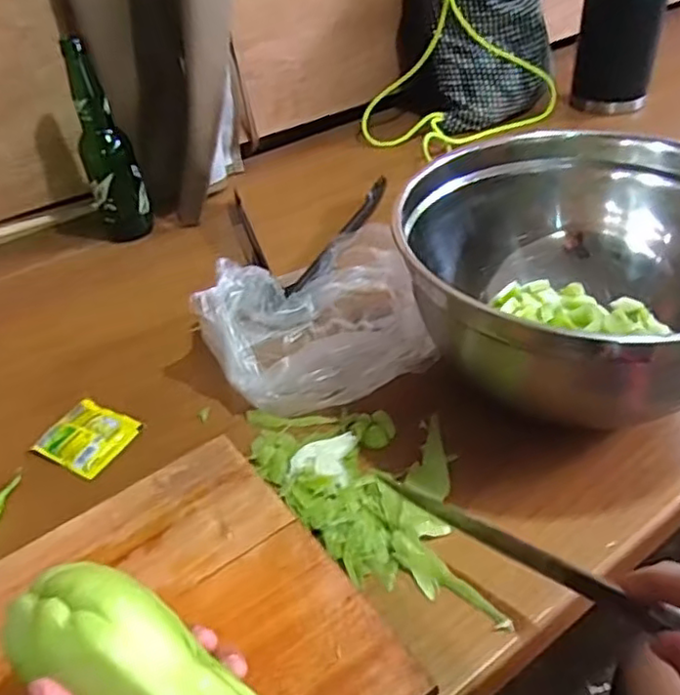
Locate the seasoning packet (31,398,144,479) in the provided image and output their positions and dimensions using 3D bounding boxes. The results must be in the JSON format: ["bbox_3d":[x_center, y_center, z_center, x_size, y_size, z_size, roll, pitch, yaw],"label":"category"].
[{"bbox_3d":[-0.226,0.079,0.572,0.076,0.008,0.068,18,46,24],"label":"seasoning packet"}]

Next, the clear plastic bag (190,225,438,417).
[{"bbox_3d":[-0.024,-0.035,0.623,0.201,0.086,0.193,-22,44,-18],"label":"clear plastic bag"}]

